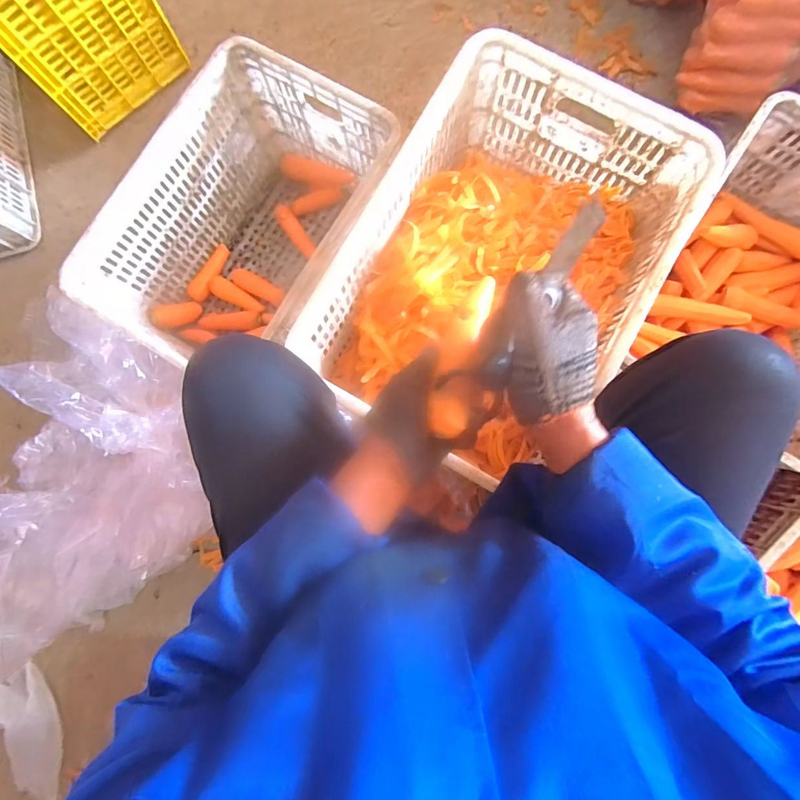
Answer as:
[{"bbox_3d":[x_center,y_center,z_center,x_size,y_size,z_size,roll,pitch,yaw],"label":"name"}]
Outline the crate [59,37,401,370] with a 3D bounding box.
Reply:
[{"bbox_3d":[-0.260,-0.301,0.780,0.354,0.283,0.514,29,87,5],"label":"crate"}]

